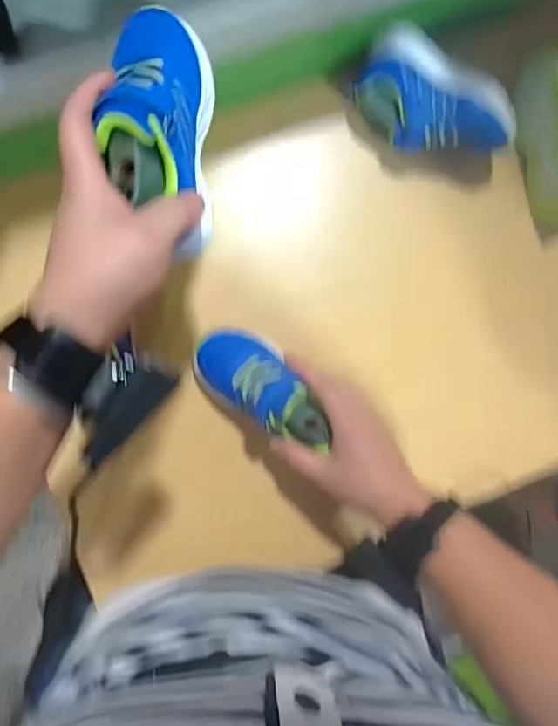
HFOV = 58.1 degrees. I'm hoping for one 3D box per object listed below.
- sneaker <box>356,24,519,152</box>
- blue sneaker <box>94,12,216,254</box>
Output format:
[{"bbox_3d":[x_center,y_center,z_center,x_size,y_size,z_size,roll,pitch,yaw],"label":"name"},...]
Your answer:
[{"bbox_3d":[0.148,-0.248,0.498,0.152,0.065,0.076,32,86,-5],"label":"sneaker"},{"bbox_3d":[-0.076,-0.154,0.326,0.063,0.063,0.153,1,89,-6],"label":"blue sneaker"}]

